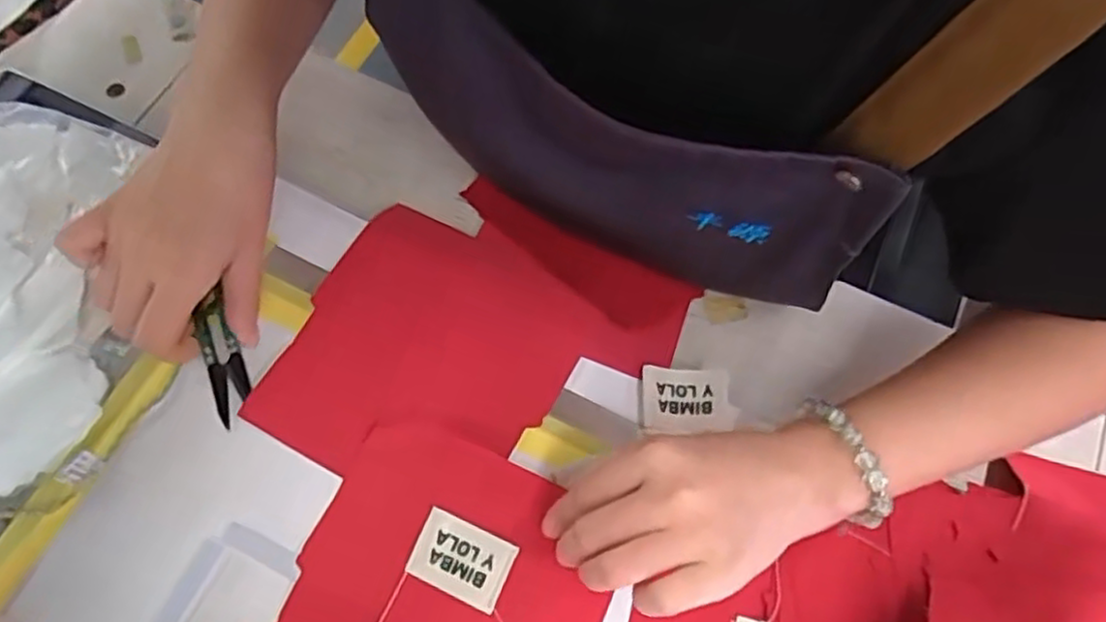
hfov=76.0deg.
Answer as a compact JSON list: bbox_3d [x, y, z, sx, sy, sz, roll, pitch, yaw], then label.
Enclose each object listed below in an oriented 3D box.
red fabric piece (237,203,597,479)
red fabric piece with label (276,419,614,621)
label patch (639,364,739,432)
[{"bbox_3d":[-0.071,0.026,0.410,0.148,0.024,0.158,27,71,10],"label":"red fabric piece"},{"bbox_3d":[-0.059,0.146,0.345,0.147,0.017,0.158,24,72,10],"label":"red fabric piece with label"},{"bbox_3d":[0.075,0.049,0.395,0.051,0.005,0.034,3,71,2],"label":"label patch"}]

